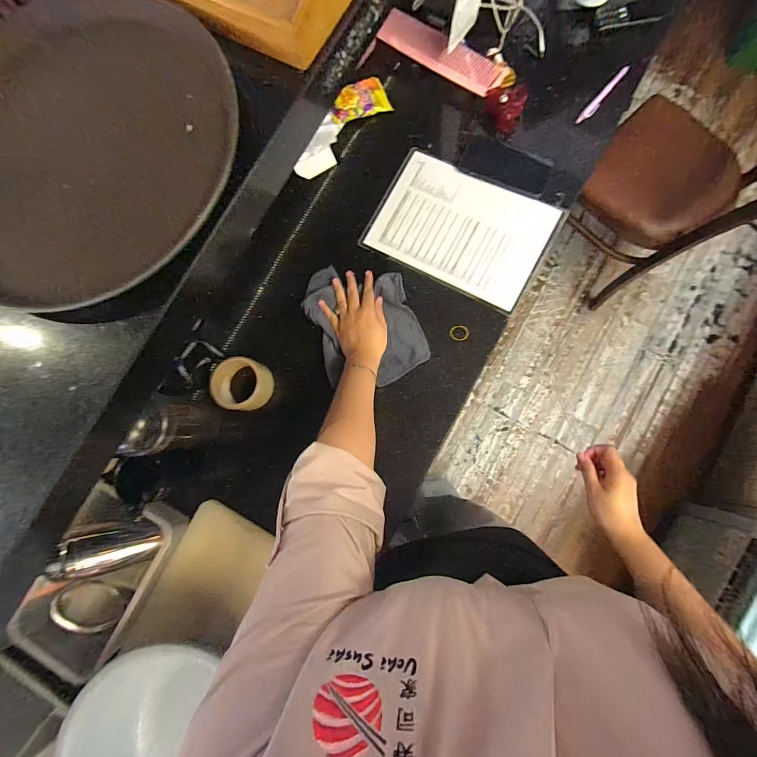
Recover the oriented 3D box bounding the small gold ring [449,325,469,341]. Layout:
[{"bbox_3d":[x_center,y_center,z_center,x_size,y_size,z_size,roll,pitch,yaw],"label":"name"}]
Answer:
[{"bbox_3d":[0.143,-0.080,0.590,0.032,0.005,0.031,-3,68,7],"label":"small gold ring"}]

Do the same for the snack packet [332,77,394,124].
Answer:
[{"bbox_3d":[-0.038,-0.539,0.648,0.114,0.023,0.072,-19,81,2],"label":"snack packet"}]

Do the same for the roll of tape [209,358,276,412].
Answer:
[{"bbox_3d":[-0.236,0.010,0.585,0.088,0.046,0.089,-1,82,5],"label":"roll of tape"}]

